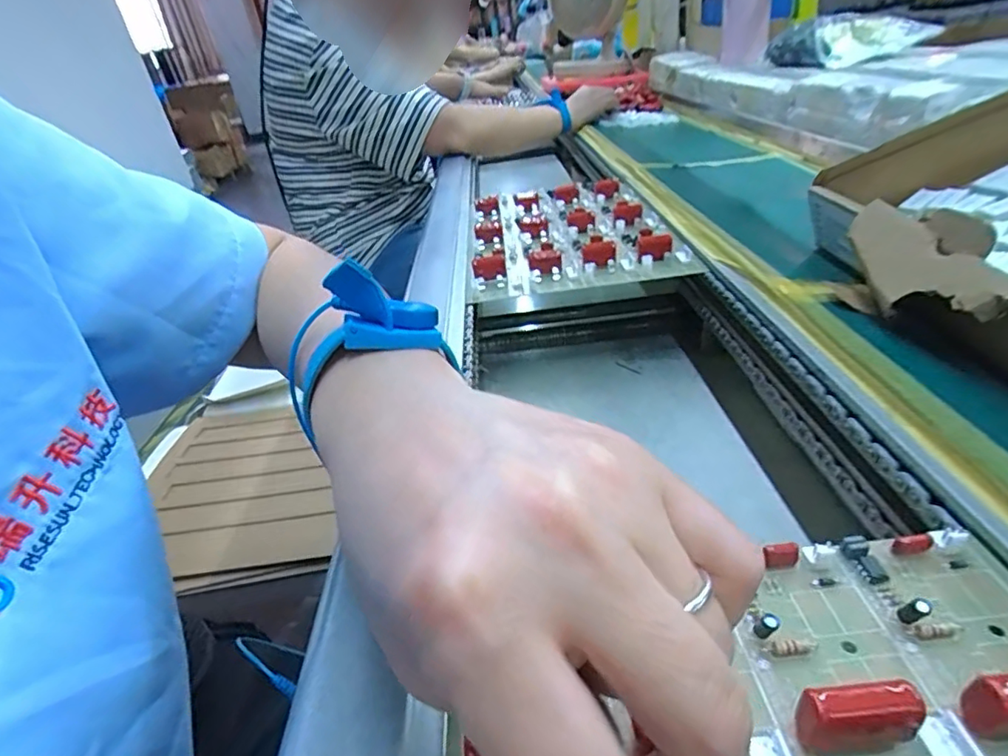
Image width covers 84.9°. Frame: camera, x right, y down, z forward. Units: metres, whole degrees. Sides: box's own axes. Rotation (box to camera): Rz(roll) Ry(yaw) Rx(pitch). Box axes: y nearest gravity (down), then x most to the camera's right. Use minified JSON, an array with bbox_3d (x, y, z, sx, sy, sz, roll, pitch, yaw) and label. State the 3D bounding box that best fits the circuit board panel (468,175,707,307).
[{"bbox_3d":[0.059,-0.147,0.531,0.177,0.019,0.285,-6,33,2],"label":"circuit board panel"}]

